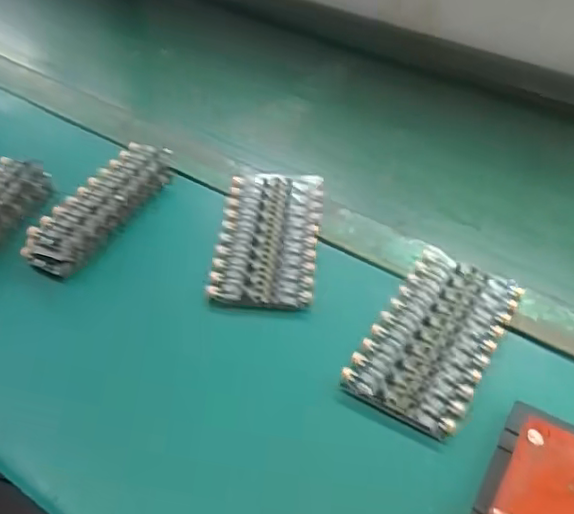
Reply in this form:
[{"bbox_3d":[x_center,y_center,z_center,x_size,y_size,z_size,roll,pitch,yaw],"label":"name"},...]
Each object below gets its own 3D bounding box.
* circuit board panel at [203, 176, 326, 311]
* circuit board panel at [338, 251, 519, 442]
[{"bbox_3d":[-0.016,-0.021,0.568,0.089,0.015,0.159,3,43,4],"label":"circuit board panel"},{"bbox_3d":[0.117,0.060,0.488,0.088,0.014,0.159,25,48,24],"label":"circuit board panel"}]

